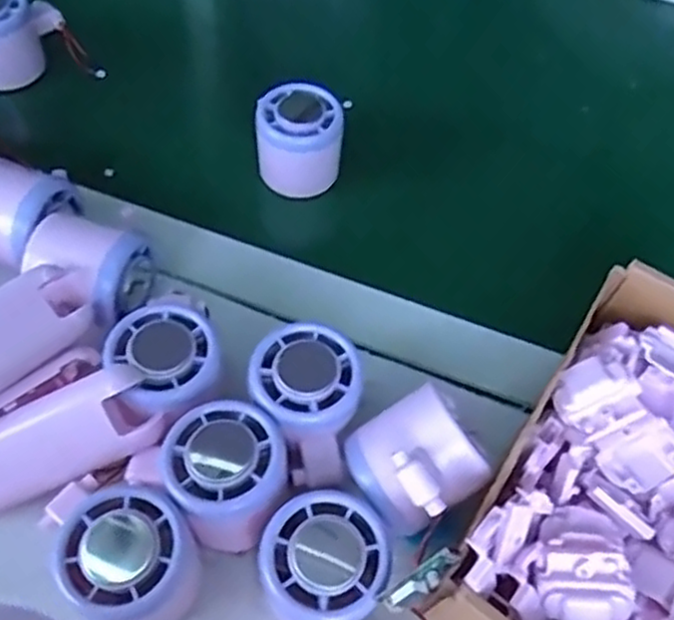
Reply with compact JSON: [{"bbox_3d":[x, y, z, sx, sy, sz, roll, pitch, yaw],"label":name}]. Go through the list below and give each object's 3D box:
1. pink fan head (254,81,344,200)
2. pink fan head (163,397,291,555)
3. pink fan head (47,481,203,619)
[{"bbox_3d":[-0.025,-0.112,0.500,0.054,0.063,0.047,-4,57,-5],"label":"pink fan head"},{"bbox_3d":[-0.051,0.079,0.353,0.055,0.050,0.056,1,57,-2],"label":"pink fan head"},{"bbox_3d":[-0.091,0.112,0.332,0.054,0.058,0.054,1,57,-2],"label":"pink fan head"}]

